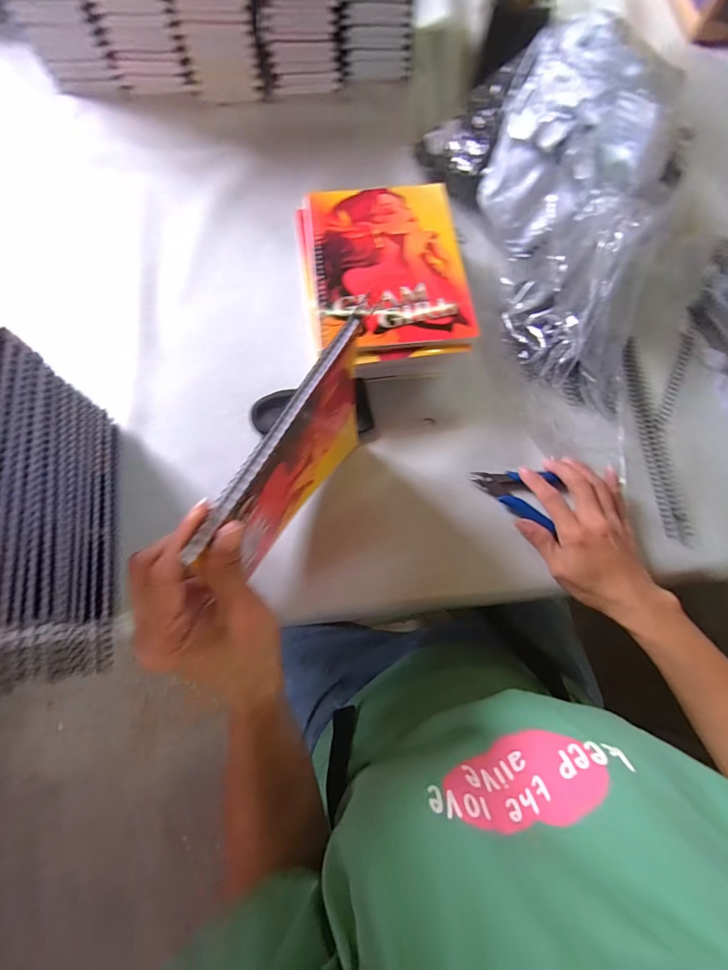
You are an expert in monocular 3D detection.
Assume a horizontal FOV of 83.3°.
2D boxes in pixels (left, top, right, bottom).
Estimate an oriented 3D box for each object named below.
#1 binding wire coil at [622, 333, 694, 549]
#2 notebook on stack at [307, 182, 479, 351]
[{"bbox_3d":[0.299,-0.049,0.422,0.026,0.013,0.218,-4,74,-2],"label":"binding wire coil"},{"bbox_3d":[0.024,-0.224,0.408,0.145,0.009,0.200,-6,74,-3],"label":"notebook on stack"}]

